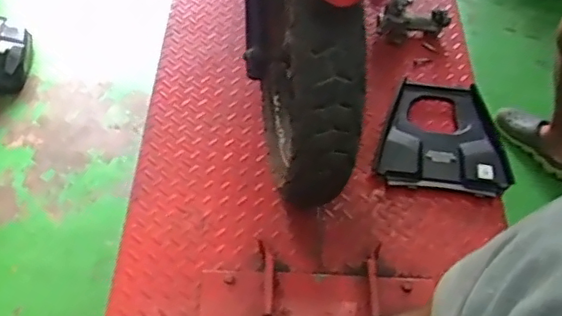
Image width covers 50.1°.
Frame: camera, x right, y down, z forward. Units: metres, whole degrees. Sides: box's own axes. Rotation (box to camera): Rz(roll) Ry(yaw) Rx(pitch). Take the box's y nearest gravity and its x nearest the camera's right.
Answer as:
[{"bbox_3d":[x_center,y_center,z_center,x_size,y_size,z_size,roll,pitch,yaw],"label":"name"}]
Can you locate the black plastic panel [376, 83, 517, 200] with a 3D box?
[{"bbox_3d":[0.321,-0.056,1.194,0.232,0.048,0.279,8,53,4],"label":"black plastic panel"}]

